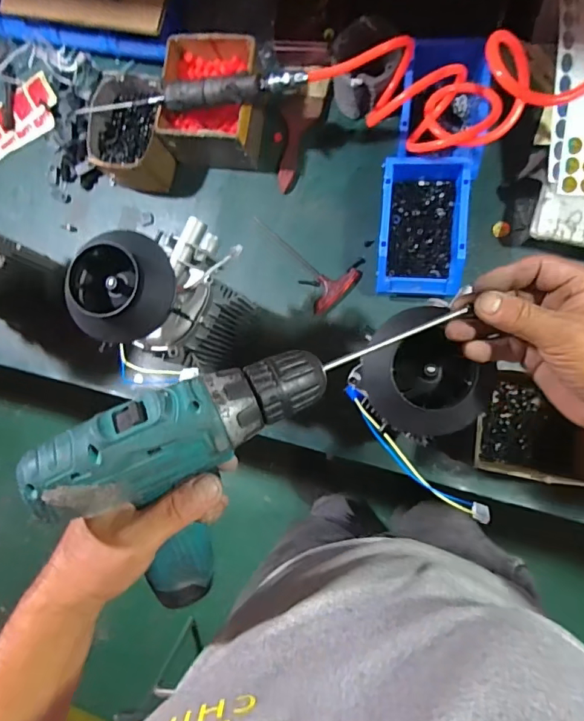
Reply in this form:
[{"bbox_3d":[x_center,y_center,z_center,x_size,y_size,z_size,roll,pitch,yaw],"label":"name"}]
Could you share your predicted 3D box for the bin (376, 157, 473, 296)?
[{"bbox_3d":[0.186,-0.189,0.676,0.117,0.072,0.188,5,85,9],"label":"bin"}]

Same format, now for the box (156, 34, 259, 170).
[{"bbox_3d":[-0.117,-0.391,0.724,0.143,0.099,0.158,12,87,9],"label":"box"}]

